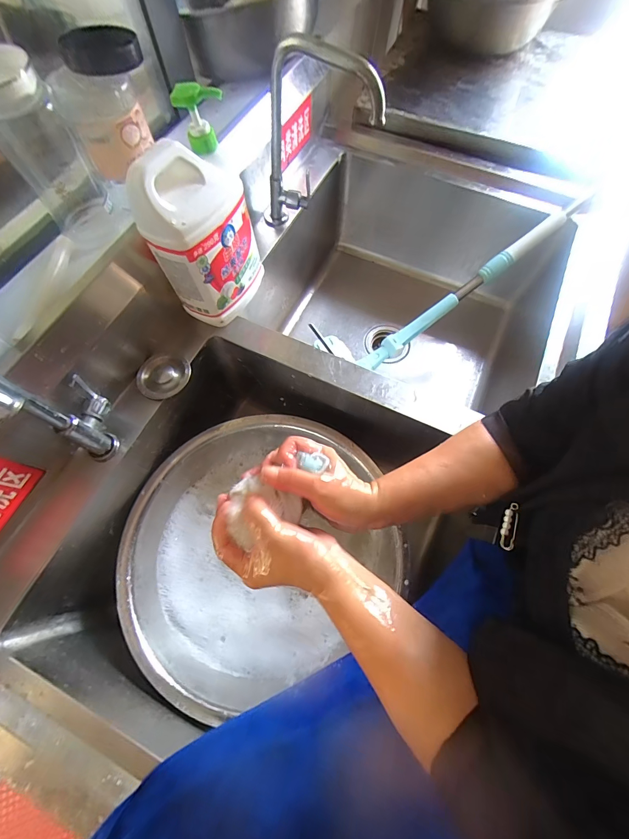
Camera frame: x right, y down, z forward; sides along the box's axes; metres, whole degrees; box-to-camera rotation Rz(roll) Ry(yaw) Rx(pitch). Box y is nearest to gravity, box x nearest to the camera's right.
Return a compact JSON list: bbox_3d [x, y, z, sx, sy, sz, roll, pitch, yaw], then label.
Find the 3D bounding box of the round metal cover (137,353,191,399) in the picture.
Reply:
[{"bbox_3d":[-0.239,-0.068,0.540,0.068,0.011,0.076,24,96,-30],"label":"round metal cover"}]

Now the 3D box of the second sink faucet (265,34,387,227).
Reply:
[{"bbox_3d":[-0.001,-0.409,0.533,0.201,0.279,0.043,35,72,13],"label":"second sink faucet"}]

